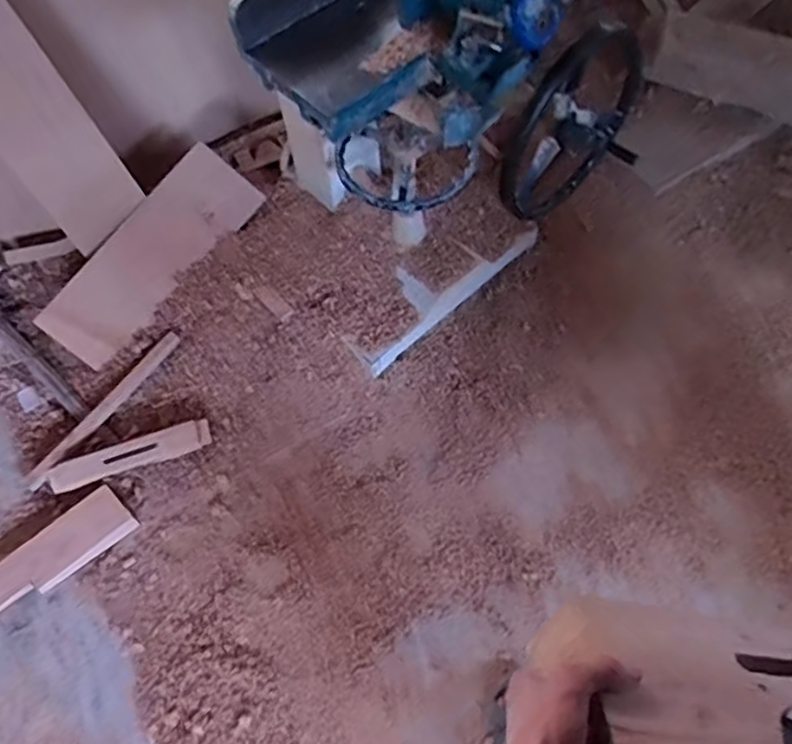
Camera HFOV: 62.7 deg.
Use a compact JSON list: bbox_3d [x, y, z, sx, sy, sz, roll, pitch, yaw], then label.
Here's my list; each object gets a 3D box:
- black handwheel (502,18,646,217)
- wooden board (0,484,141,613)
[{"bbox_3d":[0.280,-0.345,0.967,0.262,0.278,0.097,-9,47,-49],"label":"black handwheel"},{"bbox_3d":[-0.768,0.416,1.365,0.429,0.021,0.117,-37,82,-27],"label":"wooden board"}]

